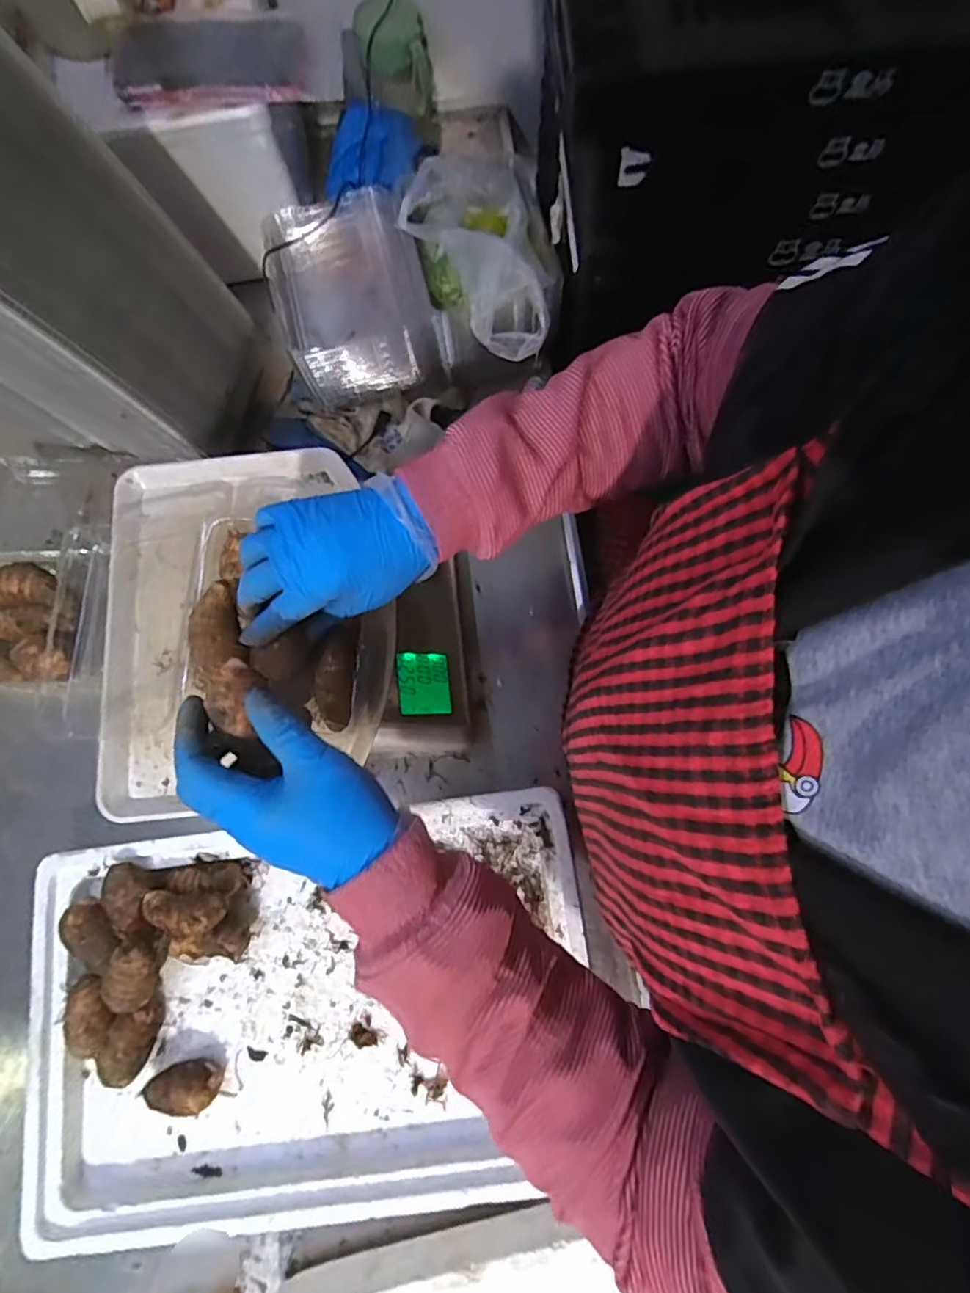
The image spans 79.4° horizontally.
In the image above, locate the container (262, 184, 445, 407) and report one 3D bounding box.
[{"bbox_3d":[-0.136,-0.358,0.598,0.143,0.078,0.181,-15,78,-2],"label":"container"}]

